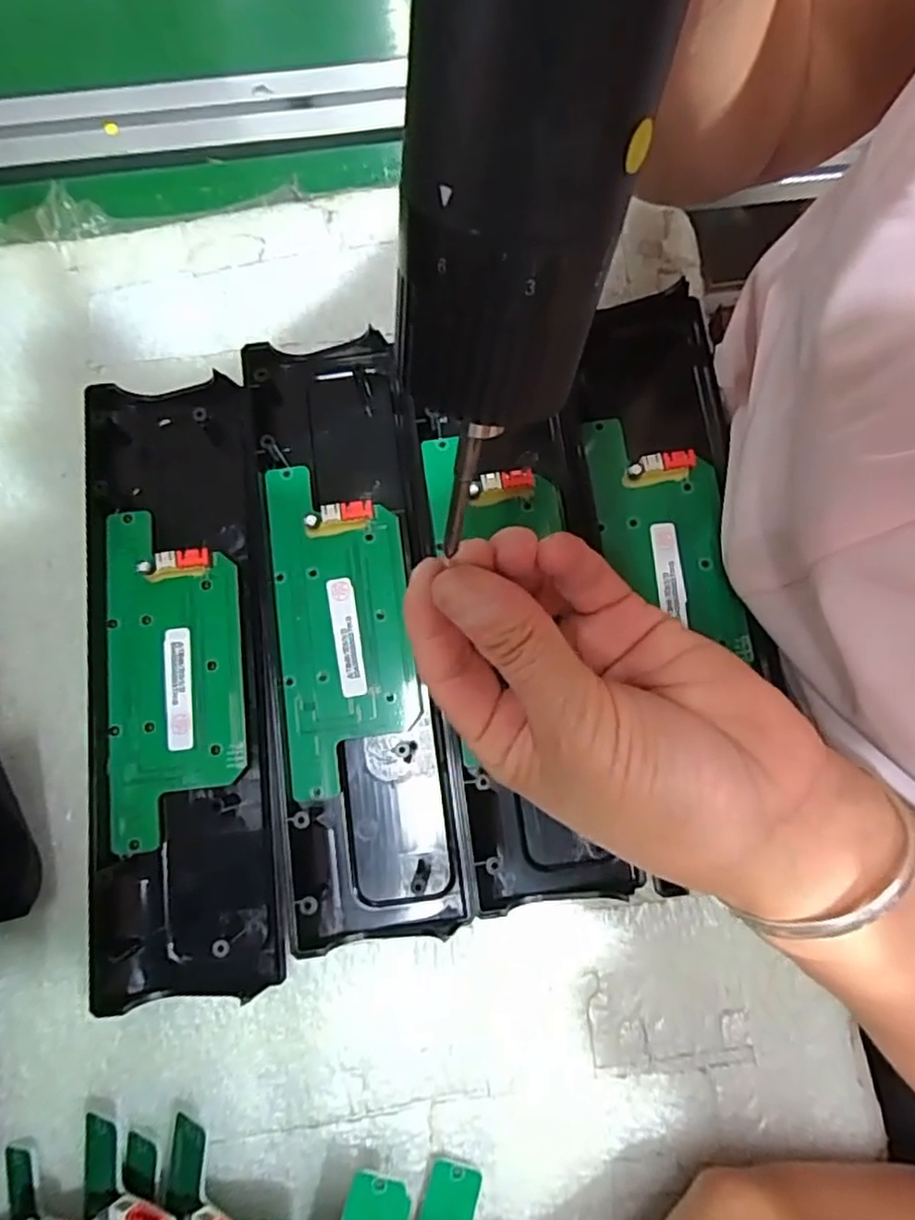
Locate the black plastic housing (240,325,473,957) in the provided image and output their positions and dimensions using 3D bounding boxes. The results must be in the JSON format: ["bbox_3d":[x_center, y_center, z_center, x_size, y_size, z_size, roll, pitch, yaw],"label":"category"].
[{"bbox_3d":[-0.044,0.004,0.274,0.068,0.017,0.246,-9,80,-1],"label":"black plastic housing"}]

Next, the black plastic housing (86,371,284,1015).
[{"bbox_3d":[-0.115,0.025,0.271,0.071,0.017,0.245,-7,80,-1],"label":"black plastic housing"}]

